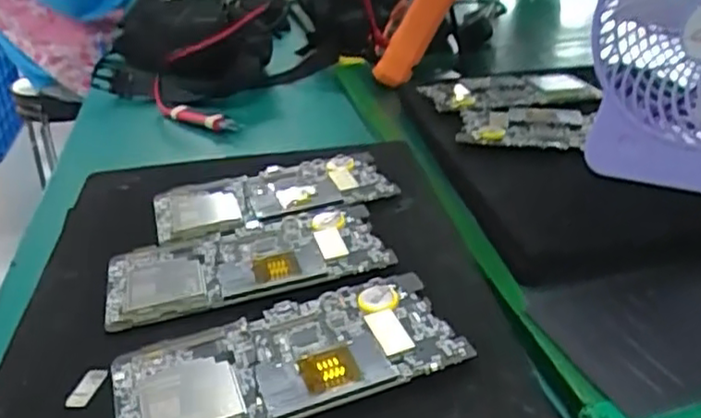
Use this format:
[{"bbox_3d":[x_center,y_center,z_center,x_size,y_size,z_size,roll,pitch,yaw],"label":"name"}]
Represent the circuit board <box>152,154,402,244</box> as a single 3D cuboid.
[{"bbox_3d":[-0.053,-0.011,0.463,0.154,0.008,0.075,-11,28,-15],"label":"circuit board"}]

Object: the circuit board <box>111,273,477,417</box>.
[{"bbox_3d":[-0.031,0.070,0.319,0.151,0.009,0.072,-14,30,-16],"label":"circuit board"}]

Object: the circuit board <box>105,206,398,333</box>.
[{"bbox_3d":[-0.059,0.029,0.387,0.153,0.007,0.072,-9,27,-10],"label":"circuit board"}]

